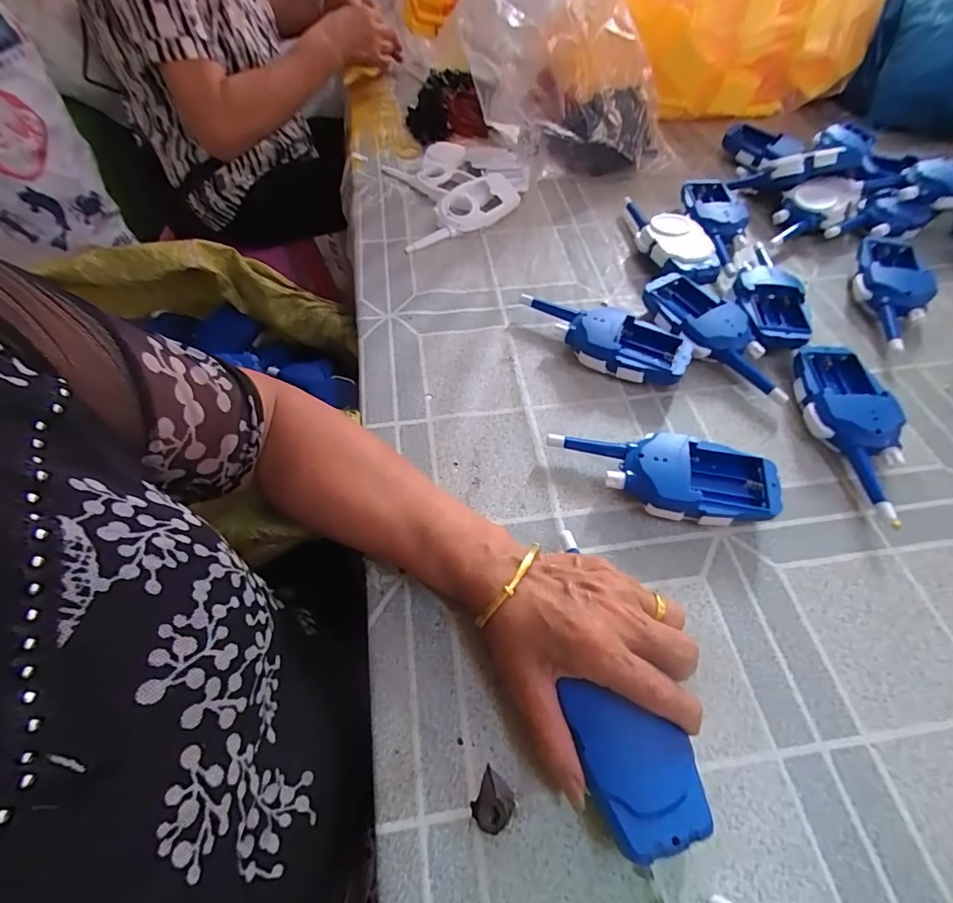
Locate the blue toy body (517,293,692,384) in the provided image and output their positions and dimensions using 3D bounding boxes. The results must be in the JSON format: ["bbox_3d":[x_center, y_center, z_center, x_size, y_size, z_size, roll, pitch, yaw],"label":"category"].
[{"bbox_3d":[0.116,-0.109,0.439,0.166,0.036,0.063,18,60,12],"label":"blue toy body"}]

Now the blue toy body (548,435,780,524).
[{"bbox_3d":[0.136,0.018,0.345,0.158,0.032,0.057,10,59,8],"label":"blue toy body"}]

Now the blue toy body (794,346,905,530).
[{"bbox_3d":[0.305,-0.021,0.374,0.057,0.038,0.159,5,58,5],"label":"blue toy body"}]

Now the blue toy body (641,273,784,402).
[{"bbox_3d":[0.226,-0.109,0.437,0.065,0.034,0.166,-24,60,-13],"label":"blue toy body"}]

